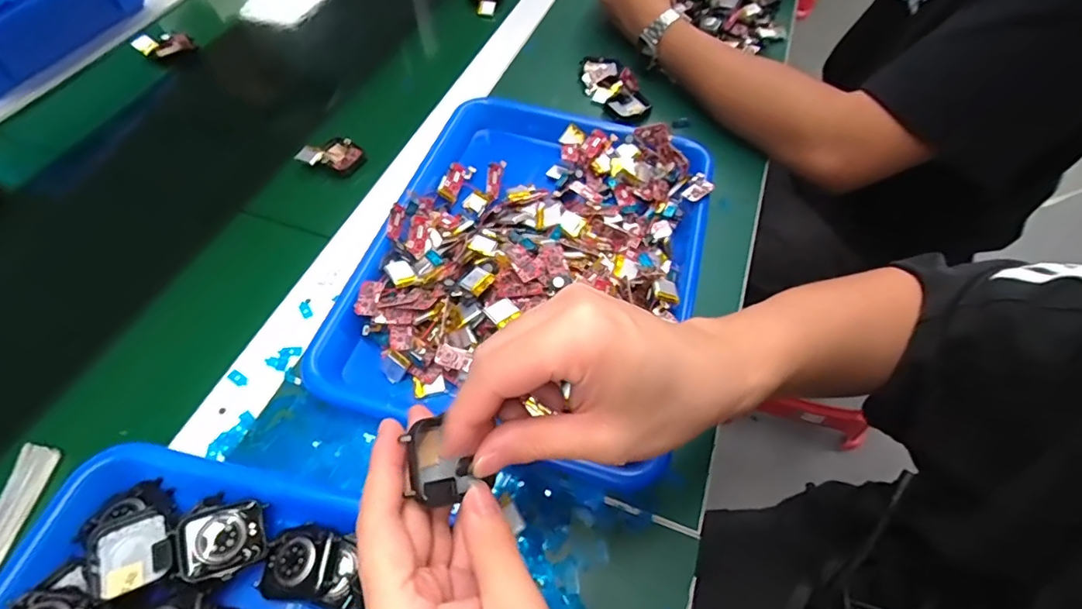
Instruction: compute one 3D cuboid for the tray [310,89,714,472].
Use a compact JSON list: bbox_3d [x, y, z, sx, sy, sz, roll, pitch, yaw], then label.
[{"bbox_3d":[-0.002,-0.047,0.419,0.254,0.050,0.327,13,57,6],"label":"tray"}]

